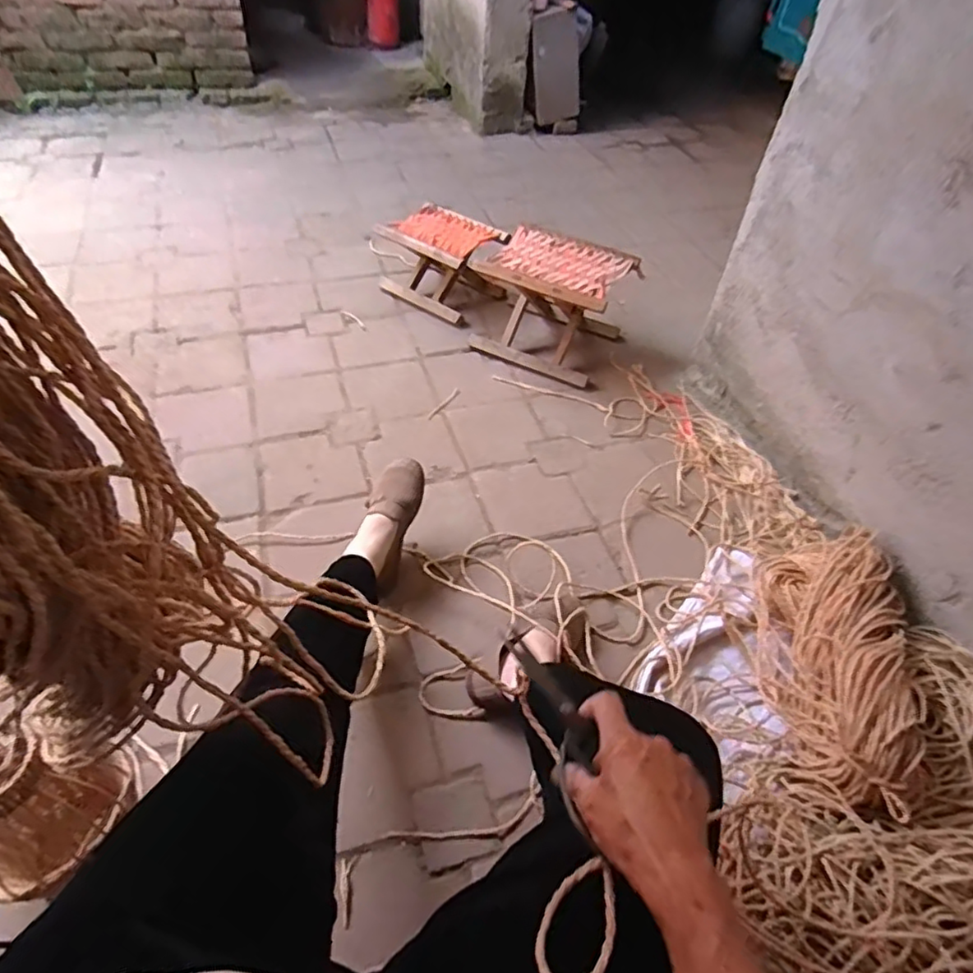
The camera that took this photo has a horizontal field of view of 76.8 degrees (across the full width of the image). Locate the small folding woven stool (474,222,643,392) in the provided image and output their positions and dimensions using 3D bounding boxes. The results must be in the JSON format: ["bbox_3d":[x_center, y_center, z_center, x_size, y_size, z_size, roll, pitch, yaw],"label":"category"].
[{"bbox_3d":[0.163,-0.452,1.518,0.306,0.231,0.275,24,50,14],"label":"small folding woven stool"}]

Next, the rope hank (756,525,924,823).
[{"bbox_3d":[0.538,0.253,0.970,0.204,0.168,0.467,22,49,13],"label":"rope hank"}]

